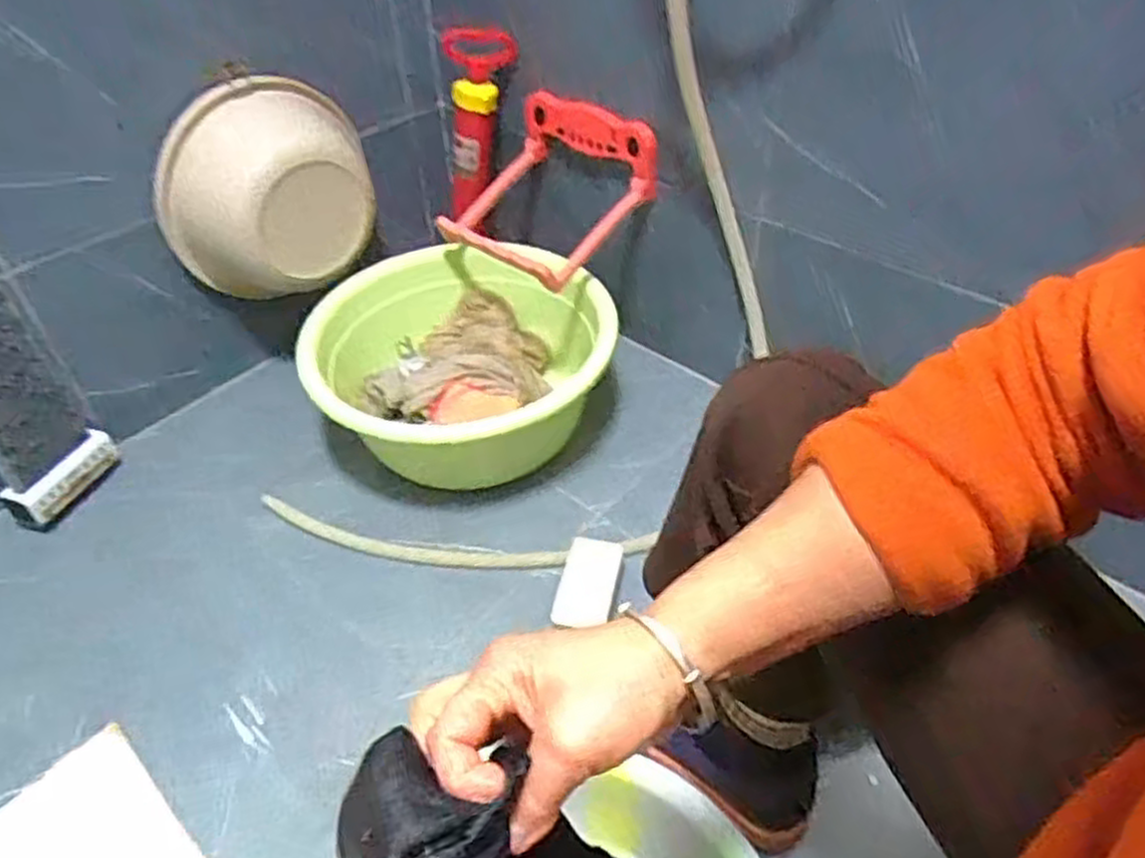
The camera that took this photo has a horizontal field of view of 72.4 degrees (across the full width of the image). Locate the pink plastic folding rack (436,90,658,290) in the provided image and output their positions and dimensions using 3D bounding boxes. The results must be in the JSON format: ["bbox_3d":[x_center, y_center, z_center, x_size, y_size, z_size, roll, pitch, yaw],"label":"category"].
[{"bbox_3d":[-0.036,-0.316,1.012,0.216,0.130,0.214,31,53,30],"label":"pink plastic folding rack"}]

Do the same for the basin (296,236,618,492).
[{"bbox_3d":[-0.131,-0.072,1.041,0.368,0.182,0.376,-2,44,2],"label":"basin"}]

